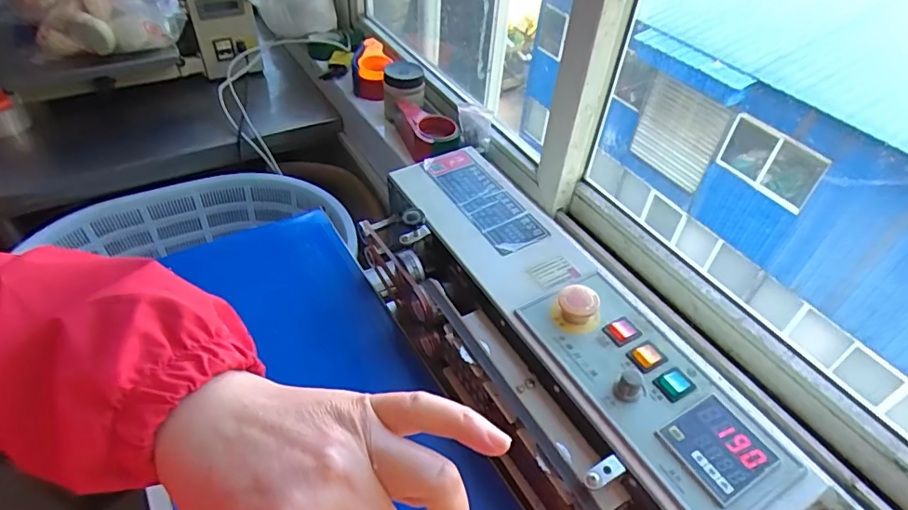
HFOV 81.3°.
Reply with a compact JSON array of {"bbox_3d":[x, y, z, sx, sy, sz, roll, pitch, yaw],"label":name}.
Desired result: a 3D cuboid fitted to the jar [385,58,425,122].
[{"bbox_3d":[-0.105,-0.339,1.113,0.083,0.109,0.075,-2,44,-6],"label":"jar"}]

